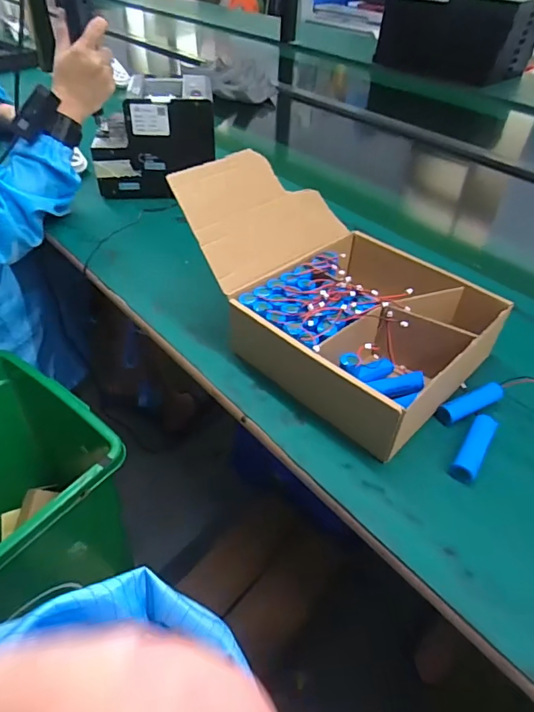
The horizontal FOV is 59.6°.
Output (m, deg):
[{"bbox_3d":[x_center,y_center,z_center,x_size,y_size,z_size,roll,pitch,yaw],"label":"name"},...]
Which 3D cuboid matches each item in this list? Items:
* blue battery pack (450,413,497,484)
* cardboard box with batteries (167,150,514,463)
[{"bbox_3d":[0.181,0.080,0.407,0.020,0.019,0.068,28,49,23],"label":"blue battery pack"},{"bbox_3d":[0.080,-0.084,0.468,0.220,0.143,0.284,-33,55,-31],"label":"cardboard box with batteries"}]

